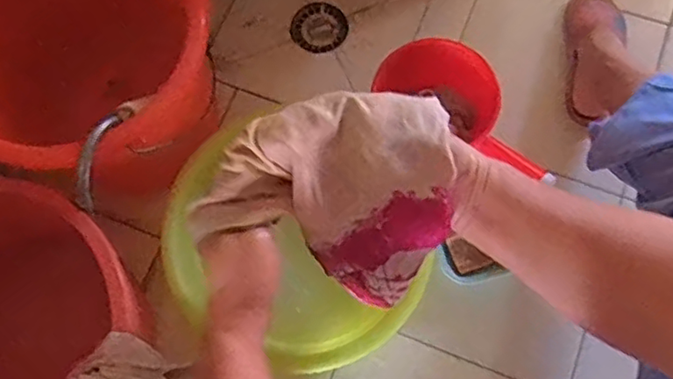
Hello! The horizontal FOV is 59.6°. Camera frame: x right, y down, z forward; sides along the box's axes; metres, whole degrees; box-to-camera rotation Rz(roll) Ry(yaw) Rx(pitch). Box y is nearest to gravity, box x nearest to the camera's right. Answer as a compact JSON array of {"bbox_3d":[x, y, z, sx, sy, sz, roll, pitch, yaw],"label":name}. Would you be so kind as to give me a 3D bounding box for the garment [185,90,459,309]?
[{"bbox_3d":[-0.001,0.000,0.433,0.160,0.134,0.124,15,75,6],"label":"garment"}]

